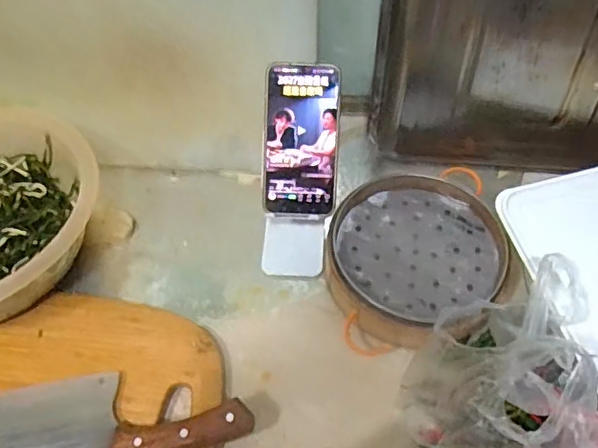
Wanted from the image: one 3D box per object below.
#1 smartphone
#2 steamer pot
[{"bbox_3d":[0.002,-0.080,0.545,0.070,0.007,0.144,3,98,4],"label":"smartphone"},{"bbox_3d":[0.117,0.032,0.569,0.183,0.049,0.169,-1,59,1],"label":"steamer pot"}]

